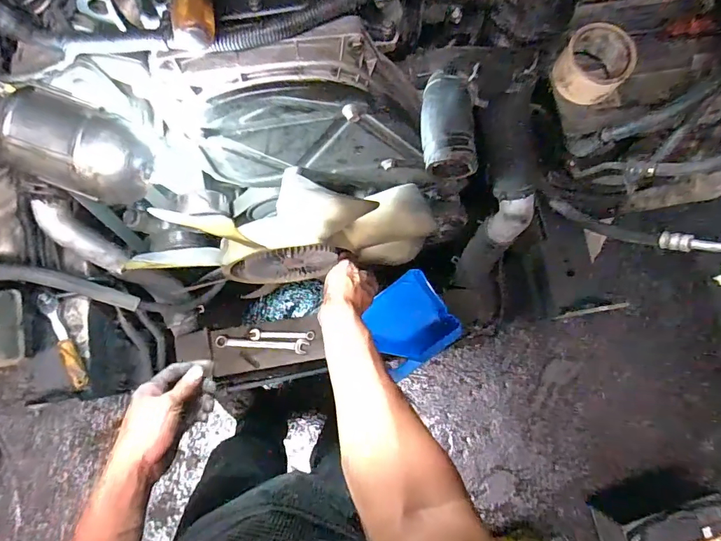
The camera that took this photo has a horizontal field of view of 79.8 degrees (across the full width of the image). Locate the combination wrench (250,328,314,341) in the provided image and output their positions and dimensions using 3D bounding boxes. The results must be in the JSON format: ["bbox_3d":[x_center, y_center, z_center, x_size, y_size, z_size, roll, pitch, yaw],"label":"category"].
[{"bbox_3d":[-0.158,0.129,0.870,0.128,0.013,0.023,0,81,-3],"label":"combination wrench"}]

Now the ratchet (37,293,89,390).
[{"bbox_3d":[-0.513,0.122,0.745,0.028,0.021,0.177,-29,84,-7],"label":"ratchet"}]

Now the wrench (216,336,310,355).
[{"bbox_3d":[-0.198,0.148,0.869,0.184,0.015,0.027,5,81,-2],"label":"wrench"}]

